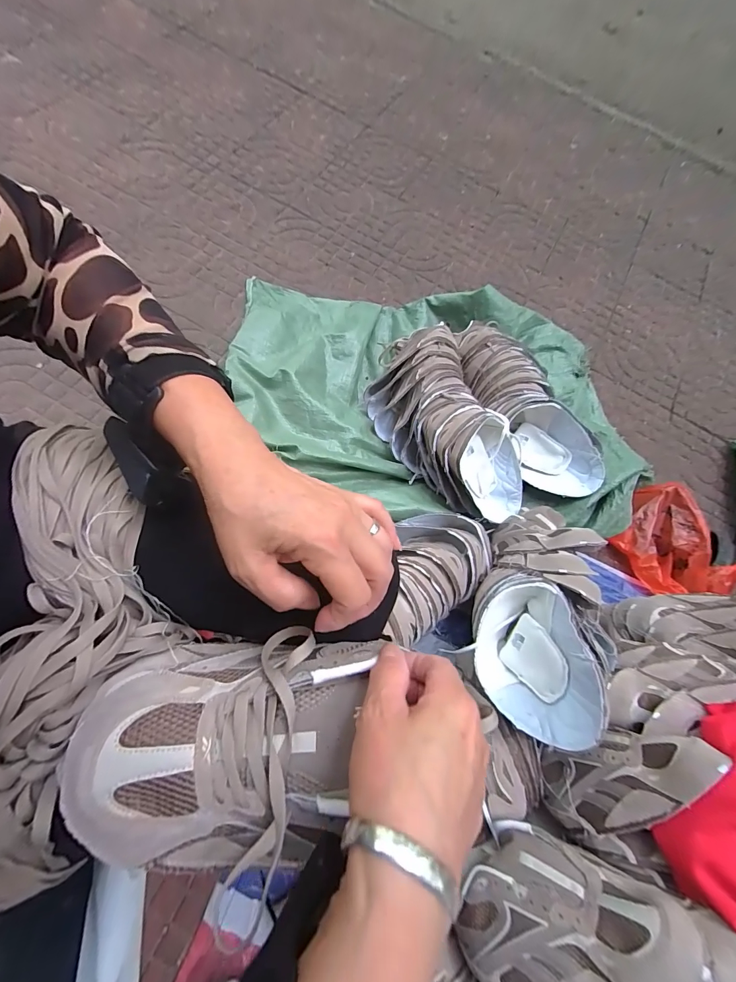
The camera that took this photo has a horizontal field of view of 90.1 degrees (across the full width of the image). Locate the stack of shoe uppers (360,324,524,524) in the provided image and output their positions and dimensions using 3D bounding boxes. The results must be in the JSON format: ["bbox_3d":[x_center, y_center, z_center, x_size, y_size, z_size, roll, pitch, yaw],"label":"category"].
[{"bbox_3d":[0.160,-0.129,0.775,0.200,0.154,0.427,-25,78,-14],"label":"stack of shoe uppers"}]

